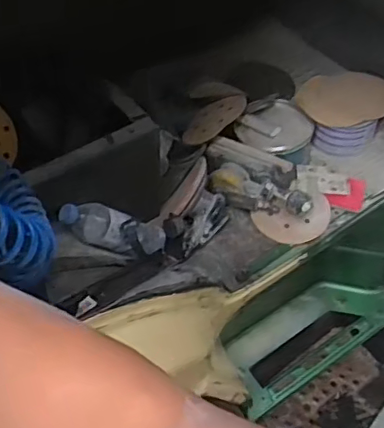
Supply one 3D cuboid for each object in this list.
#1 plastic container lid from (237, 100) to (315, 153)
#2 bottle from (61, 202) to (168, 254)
[{"bbox_3d":[0.165,-0.171,1.140,0.132,0.023,0.115,-23,58,-19],"label":"plastic container lid"},{"bbox_3d":[-0.123,0.031,0.925,0.196,0.062,0.070,19,42,-40],"label":"bottle"}]

